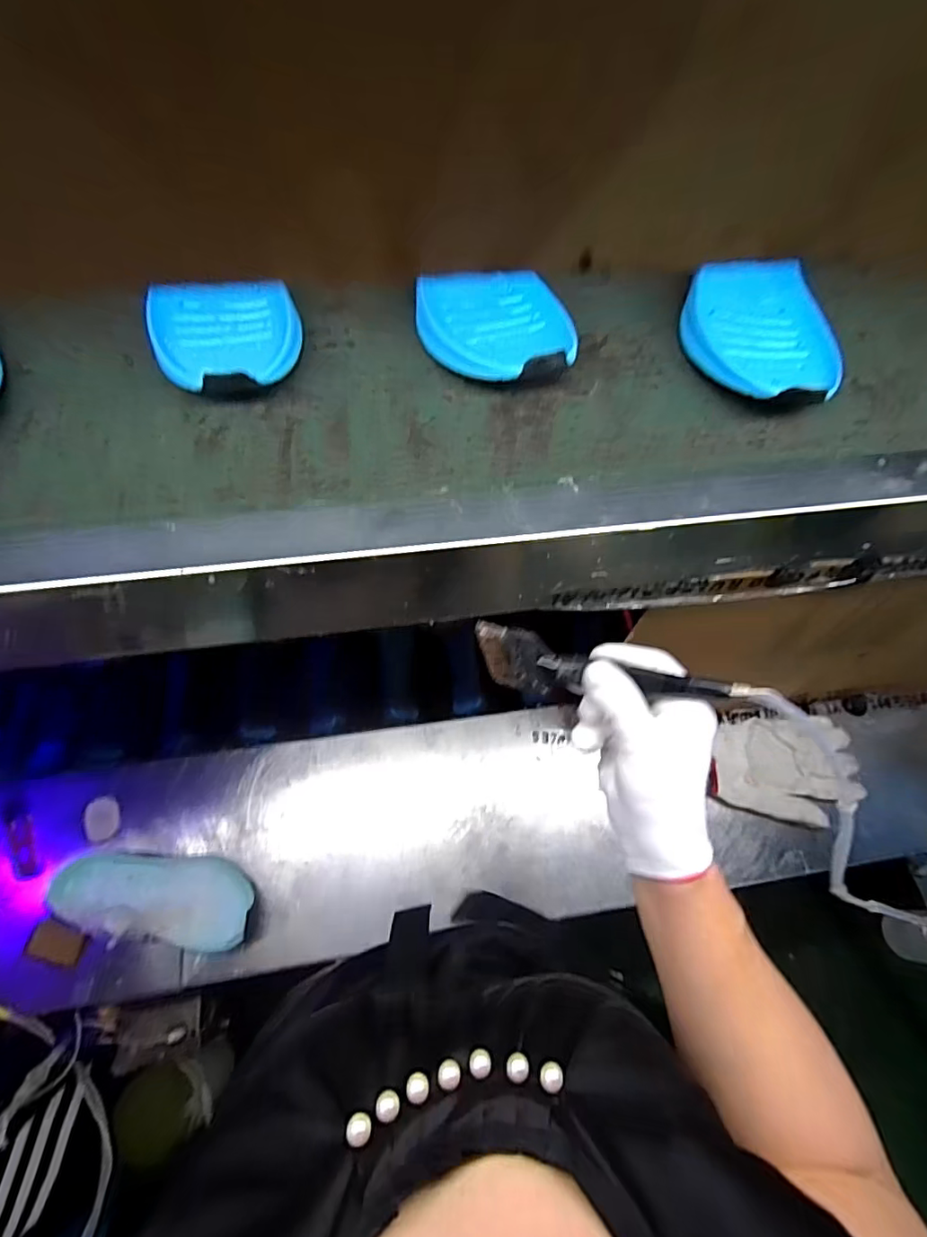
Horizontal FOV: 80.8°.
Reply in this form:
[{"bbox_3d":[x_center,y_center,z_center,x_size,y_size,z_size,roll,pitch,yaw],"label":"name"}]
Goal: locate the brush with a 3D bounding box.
[{"bbox_3d":[0.083,0.037,0.323,0.157,0.009,0.035,14,92,4],"label":"brush"}]

